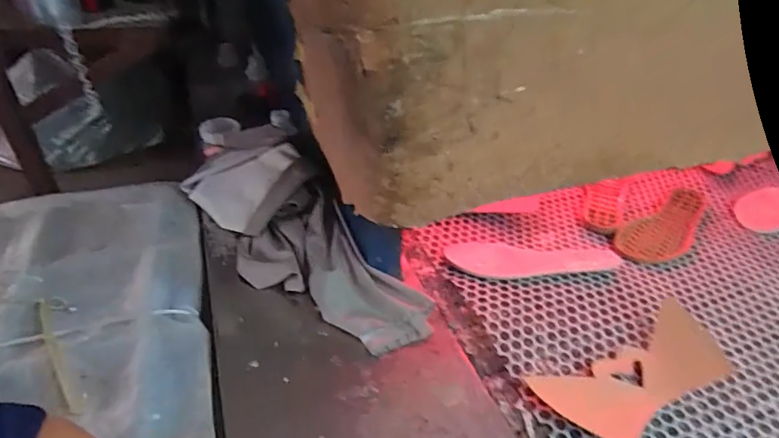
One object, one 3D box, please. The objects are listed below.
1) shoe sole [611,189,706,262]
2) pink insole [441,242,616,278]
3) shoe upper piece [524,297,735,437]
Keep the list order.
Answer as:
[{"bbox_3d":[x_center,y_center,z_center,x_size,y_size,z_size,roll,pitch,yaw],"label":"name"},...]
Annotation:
[{"bbox_3d":[0.431,0.010,0.715,0.240,0.011,0.079,-21,43,-31],"label":"shoe sole"},{"bbox_3d":[0.197,0.059,0.640,0.233,0.004,0.091,3,26,4],"label":"pink insole"},{"bbox_3d":[0.274,0.155,0.498,0.242,0.028,0.094,-15,40,-25],"label":"shoe upper piece"}]

